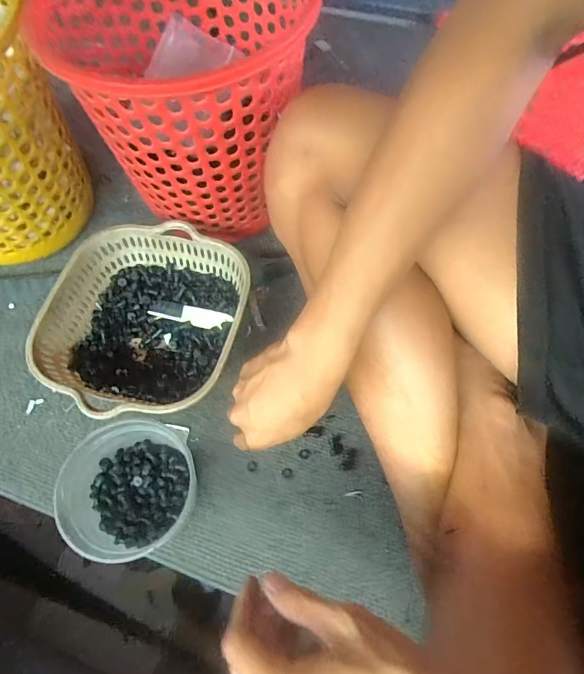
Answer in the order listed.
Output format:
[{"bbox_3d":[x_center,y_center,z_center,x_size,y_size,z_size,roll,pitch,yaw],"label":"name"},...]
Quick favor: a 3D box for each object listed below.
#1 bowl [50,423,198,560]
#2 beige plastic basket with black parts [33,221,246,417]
[{"bbox_3d":[-0.142,0.140,0.411,0.113,0.067,0.113,-1,64,2],"label":"bowl"},{"bbox_3d":[-0.146,-0.011,0.474,0.189,0.080,0.202,4,65,4],"label":"beige plastic basket with black parts"}]

